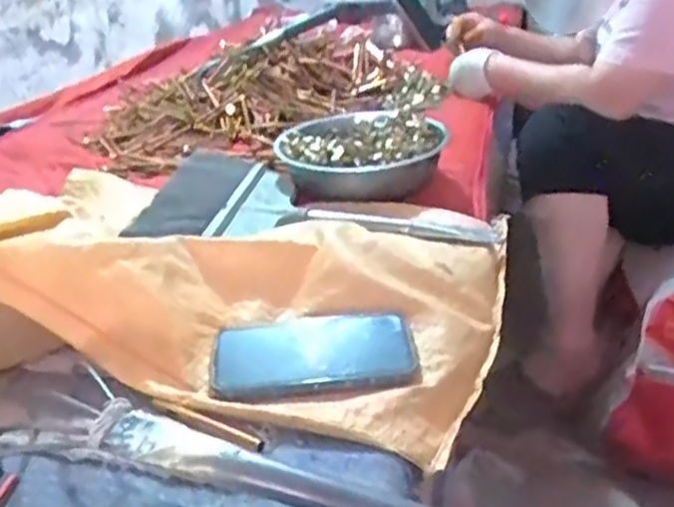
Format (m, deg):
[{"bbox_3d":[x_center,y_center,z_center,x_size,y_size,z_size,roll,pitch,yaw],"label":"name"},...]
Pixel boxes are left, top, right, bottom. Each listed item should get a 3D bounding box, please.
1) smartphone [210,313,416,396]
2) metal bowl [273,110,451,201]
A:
[{"bbox_3d":[-0.021,0.082,0.571,0.159,0.014,0.066,-7,54,0],"label":"smartphone"},{"bbox_3d":[0.030,-0.132,0.916,0.200,0.069,0.200,-3,27,1],"label":"metal bowl"}]

